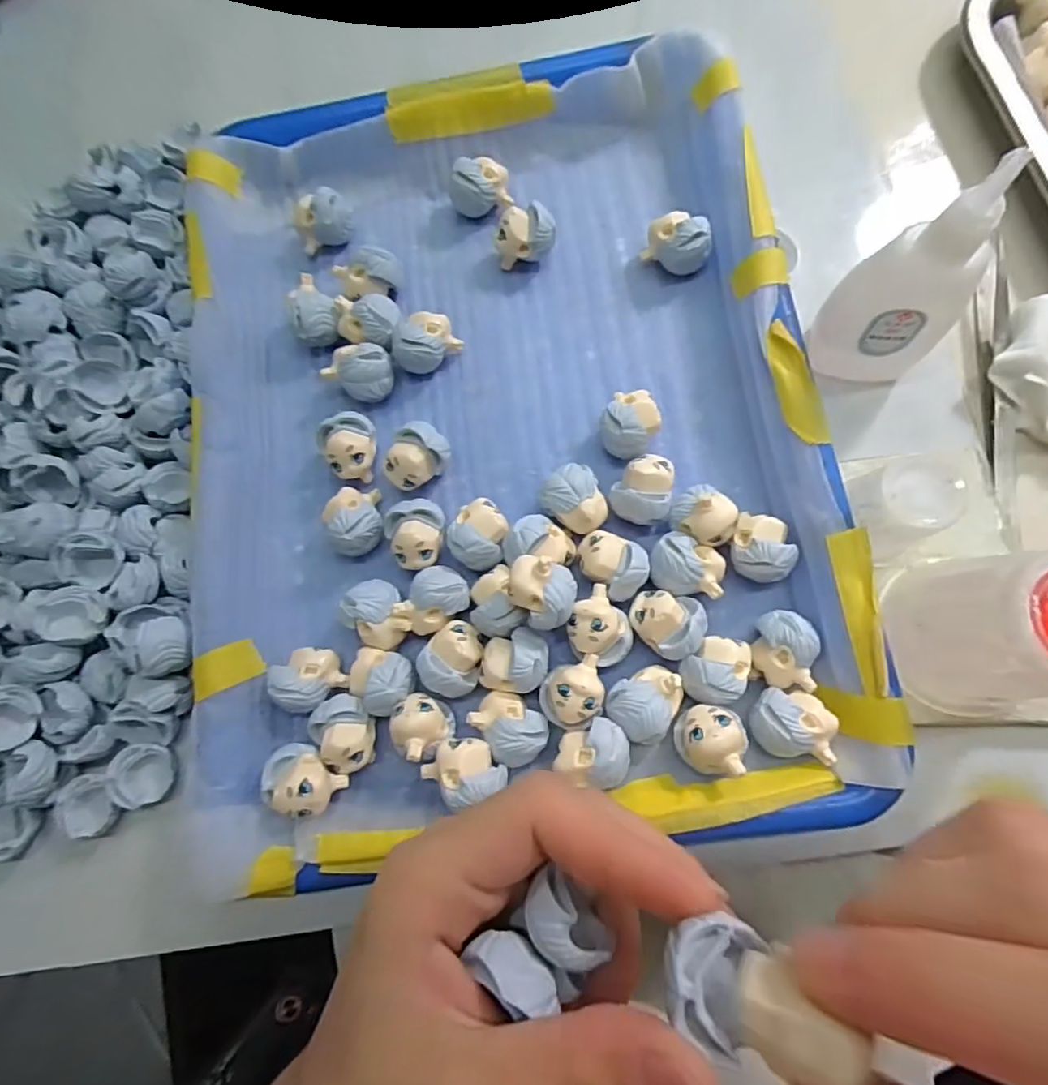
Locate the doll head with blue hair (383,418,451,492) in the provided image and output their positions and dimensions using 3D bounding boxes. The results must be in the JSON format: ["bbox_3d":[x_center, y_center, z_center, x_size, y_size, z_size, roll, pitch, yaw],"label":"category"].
[{"bbox_3d":[-0.045,-0.036,0.242,0.027,0.023,0.020,-43,78,-4],"label":"doll head with blue hair"}]

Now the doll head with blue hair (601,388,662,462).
[{"bbox_3d":[0.044,-0.048,0.238,0.021,0.023,0.028,35,84,11],"label":"doll head with blue hair"}]

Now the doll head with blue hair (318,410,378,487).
[{"bbox_3d":[-0.073,-0.041,0.248,0.023,0.024,0.025,-35,77,-2],"label":"doll head with blue hair"}]

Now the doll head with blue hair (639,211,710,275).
[{"bbox_3d":[0.068,-0.132,0.253,0.027,0.021,0.019,31,83,11],"label":"doll head with blue hair"}]

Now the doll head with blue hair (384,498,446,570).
[{"bbox_3d":[-0.045,-0.003,0.237,0.023,0.023,0.028,12,80,8],"label":"doll head with blue hair"}]

